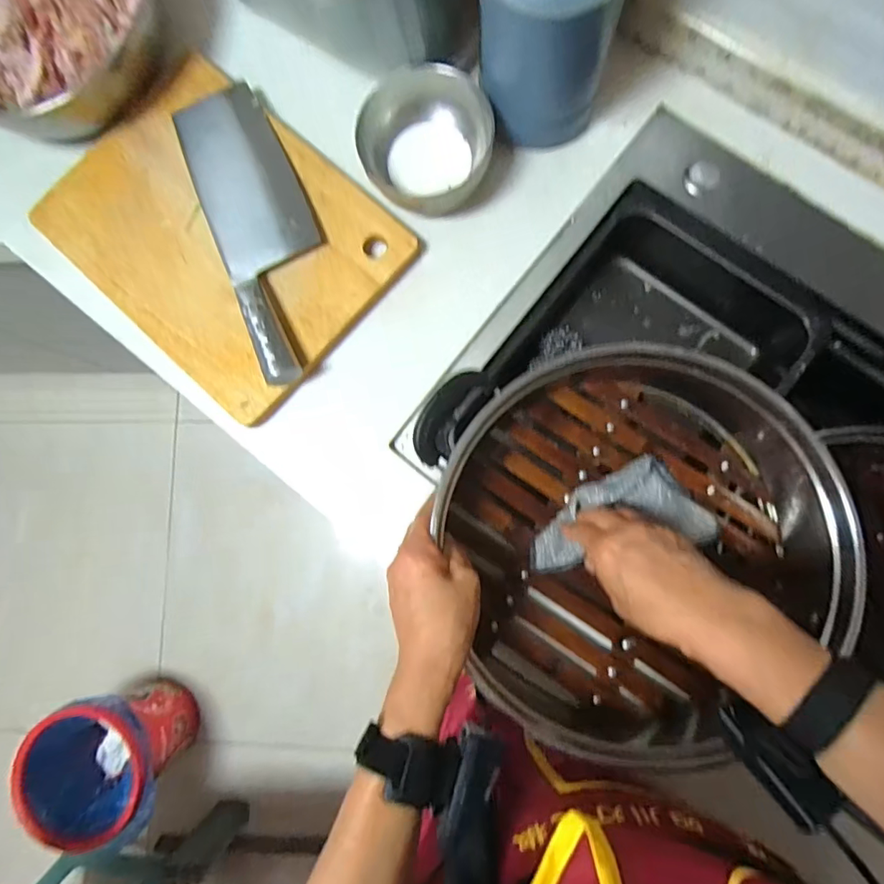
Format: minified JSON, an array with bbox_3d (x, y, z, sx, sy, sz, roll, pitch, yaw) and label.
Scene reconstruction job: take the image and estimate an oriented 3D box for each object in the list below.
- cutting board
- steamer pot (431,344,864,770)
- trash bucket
[{"bbox_3d":[-0.226,-0.215,0.527,0.330,0.021,0.248,42,89,8],"label":"cutting board"},{"bbox_3d":[0.169,0.088,0.446,0.299,0.095,0.324,-1,84,5],"label":"steamer pot"},{"bbox_3d":[-0.697,0.675,1.128,0.238,0.273,0.277,-25,83,2],"label":"trash bucket"}]

